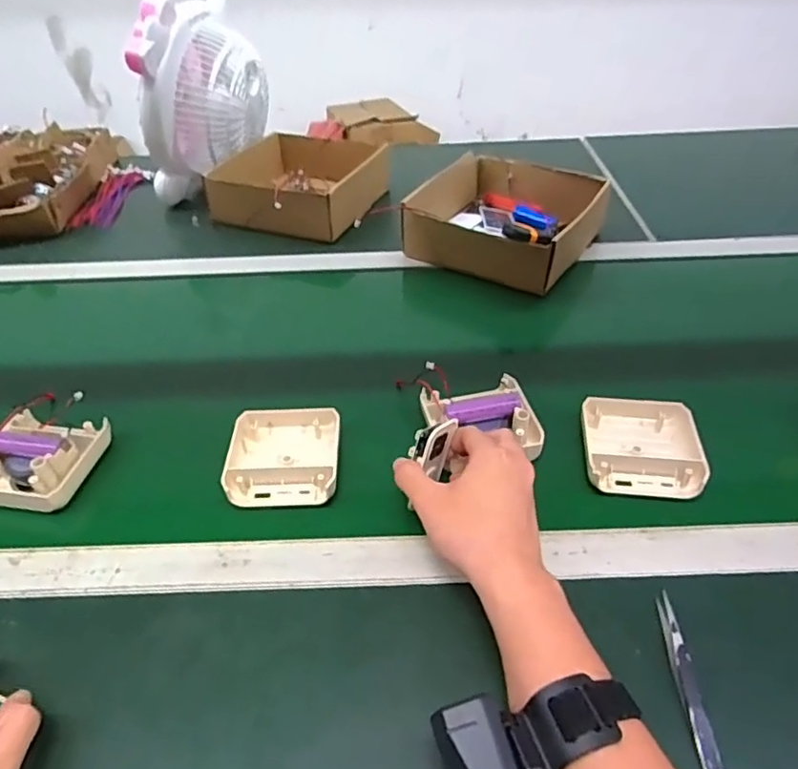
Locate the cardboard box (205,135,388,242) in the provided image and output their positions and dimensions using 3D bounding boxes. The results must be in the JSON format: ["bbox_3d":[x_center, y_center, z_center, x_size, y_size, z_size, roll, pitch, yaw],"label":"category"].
[{"bbox_3d":[-0.137,-0.304,0.909,0.201,0.069,0.243,17,44,19],"label":"cardboard box"}]

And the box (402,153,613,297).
[{"bbox_3d":[0.143,-0.217,0.796,0.209,0.070,0.213,21,46,23],"label":"box"}]

